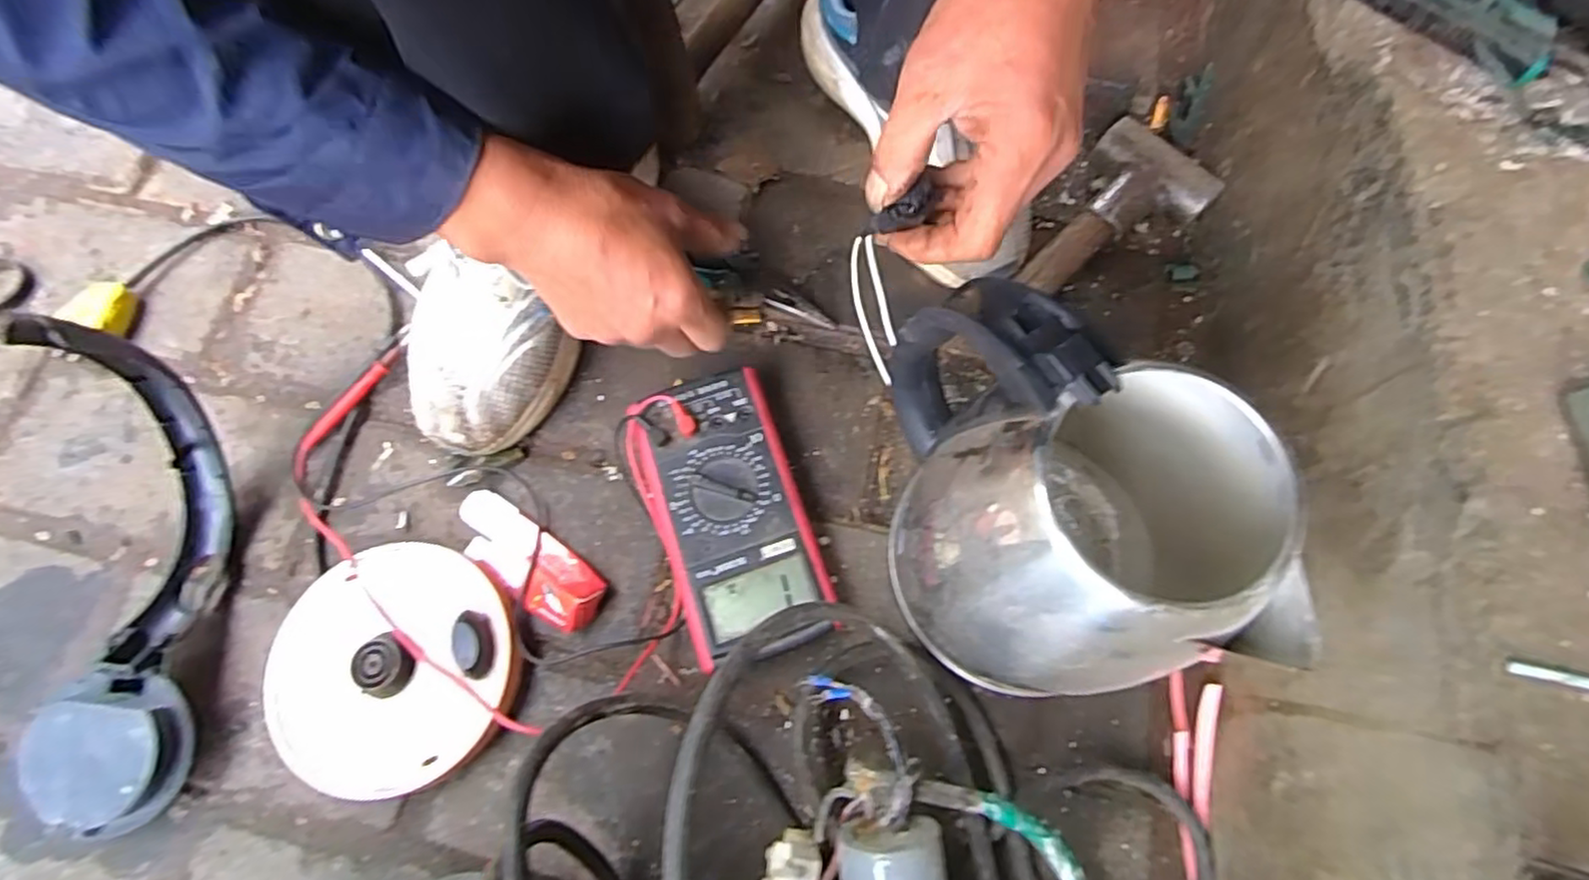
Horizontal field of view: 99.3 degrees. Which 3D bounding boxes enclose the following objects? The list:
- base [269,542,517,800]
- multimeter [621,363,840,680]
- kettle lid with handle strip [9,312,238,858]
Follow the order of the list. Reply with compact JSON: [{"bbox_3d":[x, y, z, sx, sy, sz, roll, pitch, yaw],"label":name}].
[{"bbox_3d":[-0.239,0.133,0.401,0.144,0.034,0.134,0,72,1],"label":"base"},{"bbox_3d":[-0.041,0.046,0.425,0.088,0.040,0.170,-18,73,-5],"label":"multimeter"},{"bbox_3d":[-0.378,0.084,0.378,0.074,0.119,0.283,5,90,3],"label":"kettle lid with handle strip"}]

